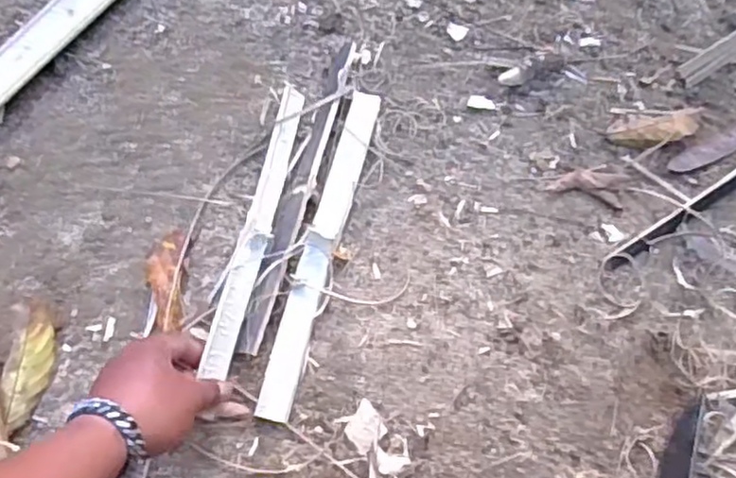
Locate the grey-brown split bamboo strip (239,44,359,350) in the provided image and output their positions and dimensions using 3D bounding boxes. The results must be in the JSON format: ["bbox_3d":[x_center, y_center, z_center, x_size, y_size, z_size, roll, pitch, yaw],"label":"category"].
[{"bbox_3d":[-0.061,-0.052,0.632,0.022,0.014,0.324,14,70,4],"label":"grey-brown split bamboo strip"}]

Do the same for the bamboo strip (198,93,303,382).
[{"bbox_3d":[-0.095,-0.018,0.612,0.028,0.010,0.285,28,59,-28],"label":"bamboo strip"}]

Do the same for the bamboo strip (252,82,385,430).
[{"bbox_3d":[-0.041,0.004,0.622,0.029,0.015,0.319,14,70,4],"label":"bamboo strip"}]

